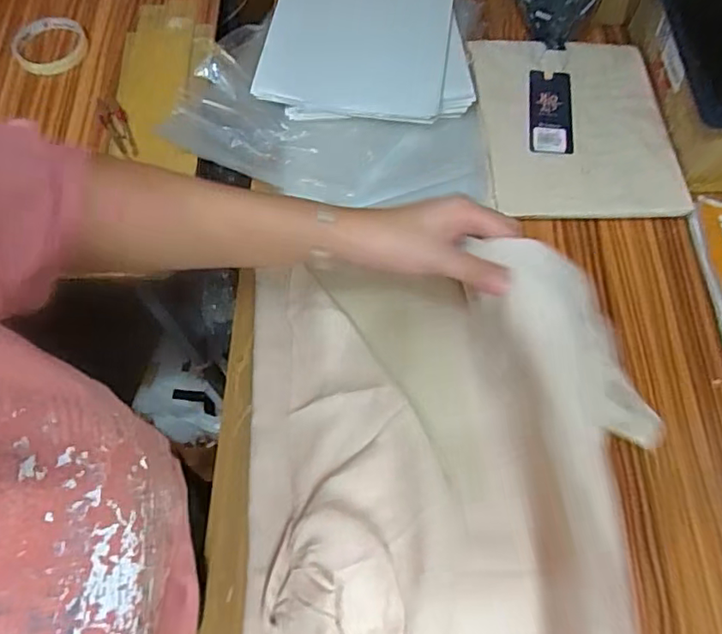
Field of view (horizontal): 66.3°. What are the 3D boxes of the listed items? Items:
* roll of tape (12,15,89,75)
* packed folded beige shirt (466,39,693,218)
[{"bbox_3d":[-0.379,-0.332,0.674,0.083,0.020,0.077,2,68,-4],"label":"roll of tape"},{"bbox_3d":[0.237,-0.224,0.624,0.195,0.018,0.253,-1,65,-2],"label":"packed folded beige shirt"}]

